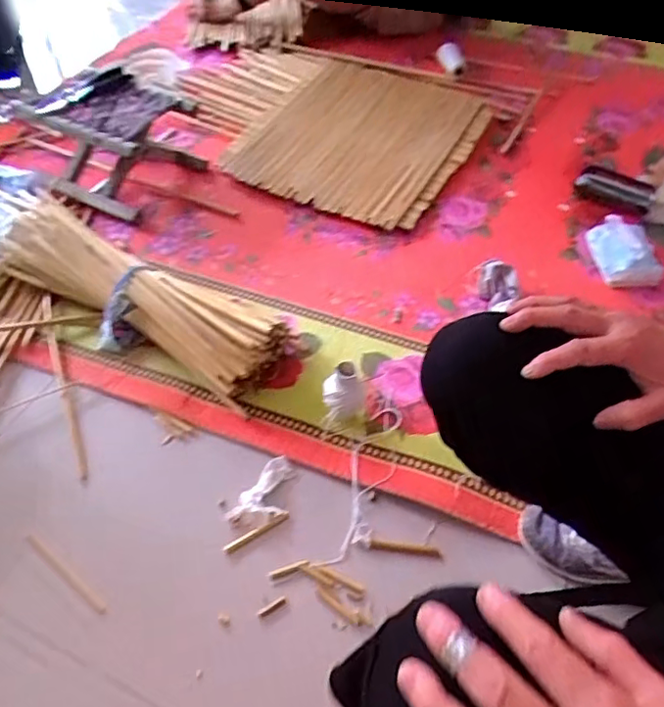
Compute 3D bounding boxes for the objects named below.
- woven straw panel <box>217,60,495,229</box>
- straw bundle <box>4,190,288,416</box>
[{"bbox_3d":[0.089,-0.533,1.372,0.469,0.059,0.623,20,53,12],"label":"woven straw panel"},{"bbox_3d":[-0.338,-0.104,0.948,0.554,0.110,0.171,23,54,15],"label":"straw bundle"}]

